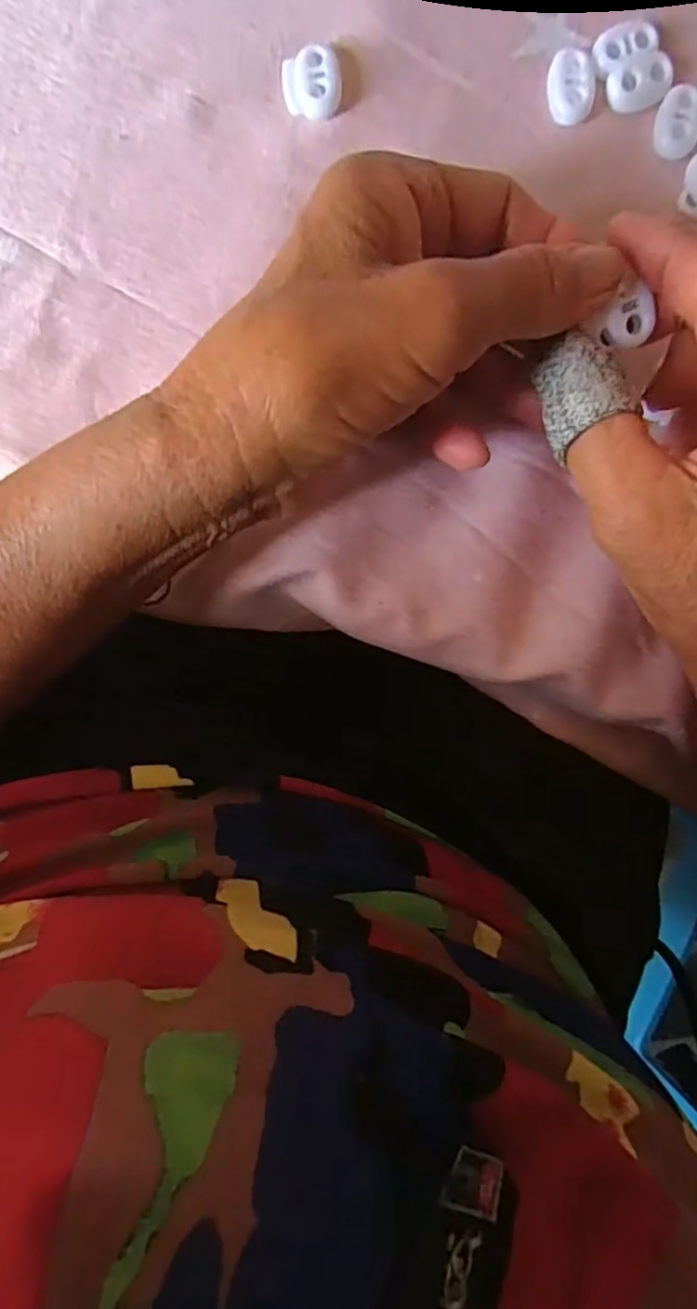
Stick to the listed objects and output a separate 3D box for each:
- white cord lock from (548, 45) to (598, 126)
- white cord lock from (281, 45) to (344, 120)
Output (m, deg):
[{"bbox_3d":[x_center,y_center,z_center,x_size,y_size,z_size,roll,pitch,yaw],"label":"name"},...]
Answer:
[{"bbox_3d":[0.075,-0.191,0.221,0.015,0.004,0.023,3,96,-2],"label":"white cord lock"},{"bbox_3d":[-0.012,-0.189,0.217,0.019,0.008,0.019,6,96,-2],"label":"white cord lock"}]

